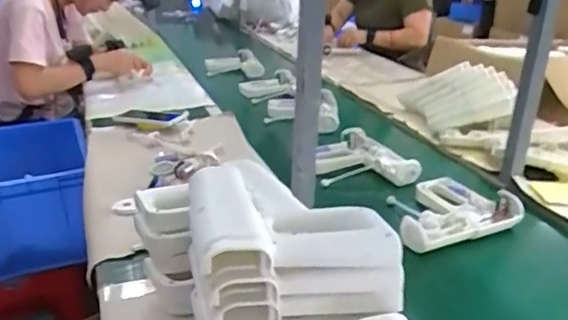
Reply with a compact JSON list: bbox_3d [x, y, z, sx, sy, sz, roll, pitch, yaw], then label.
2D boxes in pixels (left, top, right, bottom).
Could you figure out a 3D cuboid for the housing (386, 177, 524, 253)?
[{"bbox_3d":[0.264,0.085,0.949,0.229,0.049,0.180,-10,24,-24],"label":"housing"}]

